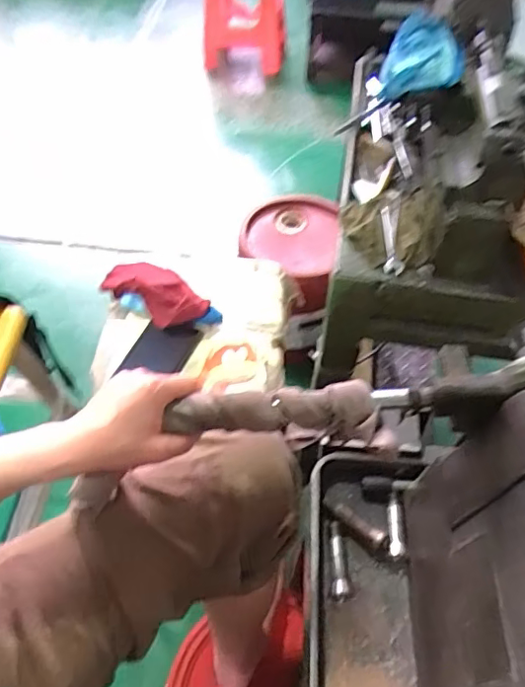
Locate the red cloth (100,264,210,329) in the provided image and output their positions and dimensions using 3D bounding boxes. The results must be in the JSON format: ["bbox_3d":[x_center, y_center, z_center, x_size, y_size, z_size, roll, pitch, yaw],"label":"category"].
[{"bbox_3d":[-0.155,-0.075,0.792,0.176,0.041,0.078,33,58,22],"label":"red cloth"}]

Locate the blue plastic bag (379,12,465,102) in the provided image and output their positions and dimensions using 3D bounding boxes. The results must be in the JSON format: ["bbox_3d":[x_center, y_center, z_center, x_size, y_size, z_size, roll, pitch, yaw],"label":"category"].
[{"bbox_3d":[0.246,-0.440,0.829,0.115,0.085,0.149,13,53,9],"label":"blue plastic bag"}]

